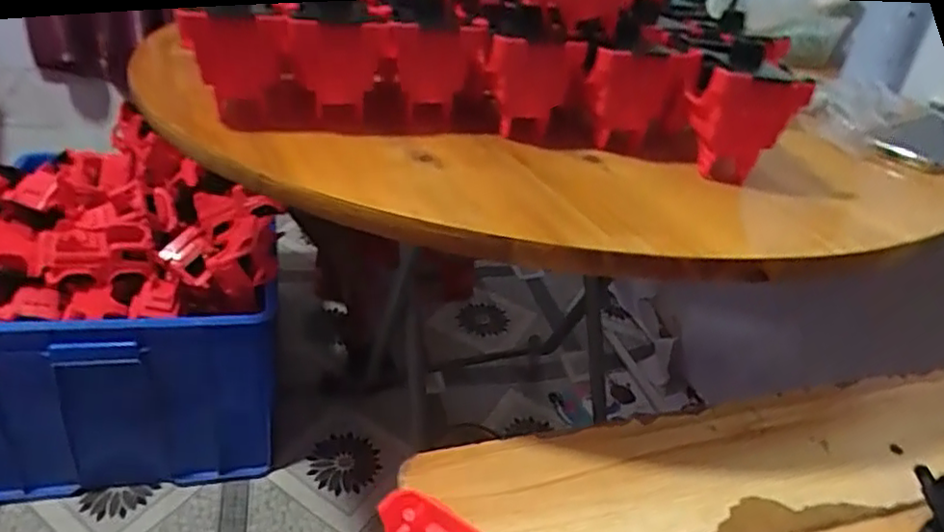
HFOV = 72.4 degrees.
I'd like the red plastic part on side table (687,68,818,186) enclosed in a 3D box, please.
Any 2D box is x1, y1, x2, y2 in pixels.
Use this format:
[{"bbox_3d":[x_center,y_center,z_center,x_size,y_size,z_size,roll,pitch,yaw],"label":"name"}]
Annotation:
[{"bbox_3d":[0.224,-0.116,0.536,0.081,0.089,0.035,-5,31,-15],"label":"red plastic part on side table"}]

